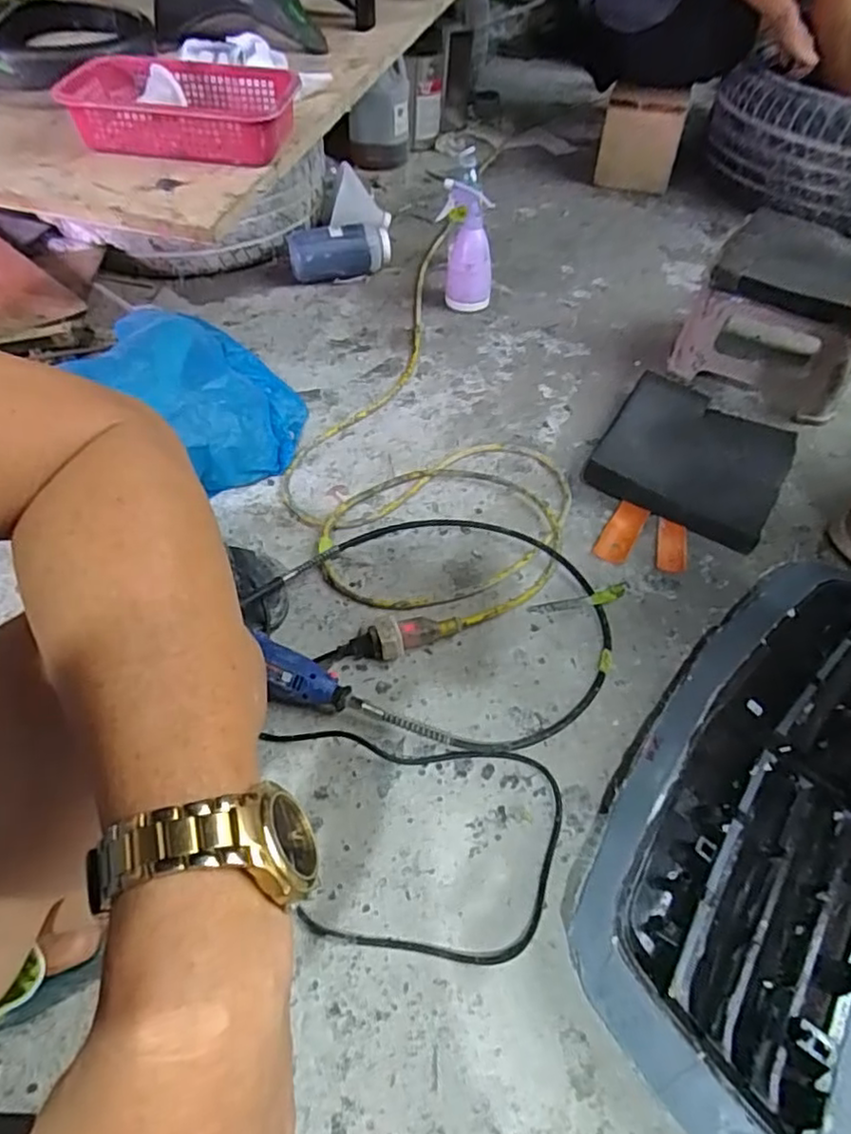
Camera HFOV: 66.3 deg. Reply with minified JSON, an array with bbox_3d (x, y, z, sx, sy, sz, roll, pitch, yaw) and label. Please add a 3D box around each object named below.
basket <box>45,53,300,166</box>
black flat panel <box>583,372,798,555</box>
[{"bbox_3d":[-0.246,-0.475,0.676,0.227,0.056,0.129,4,52,2],"label":"basket"},{"bbox_3d":[0.394,-0.166,0.954,0.250,0.043,0.270,26,56,18],"label":"black flat panel"}]

